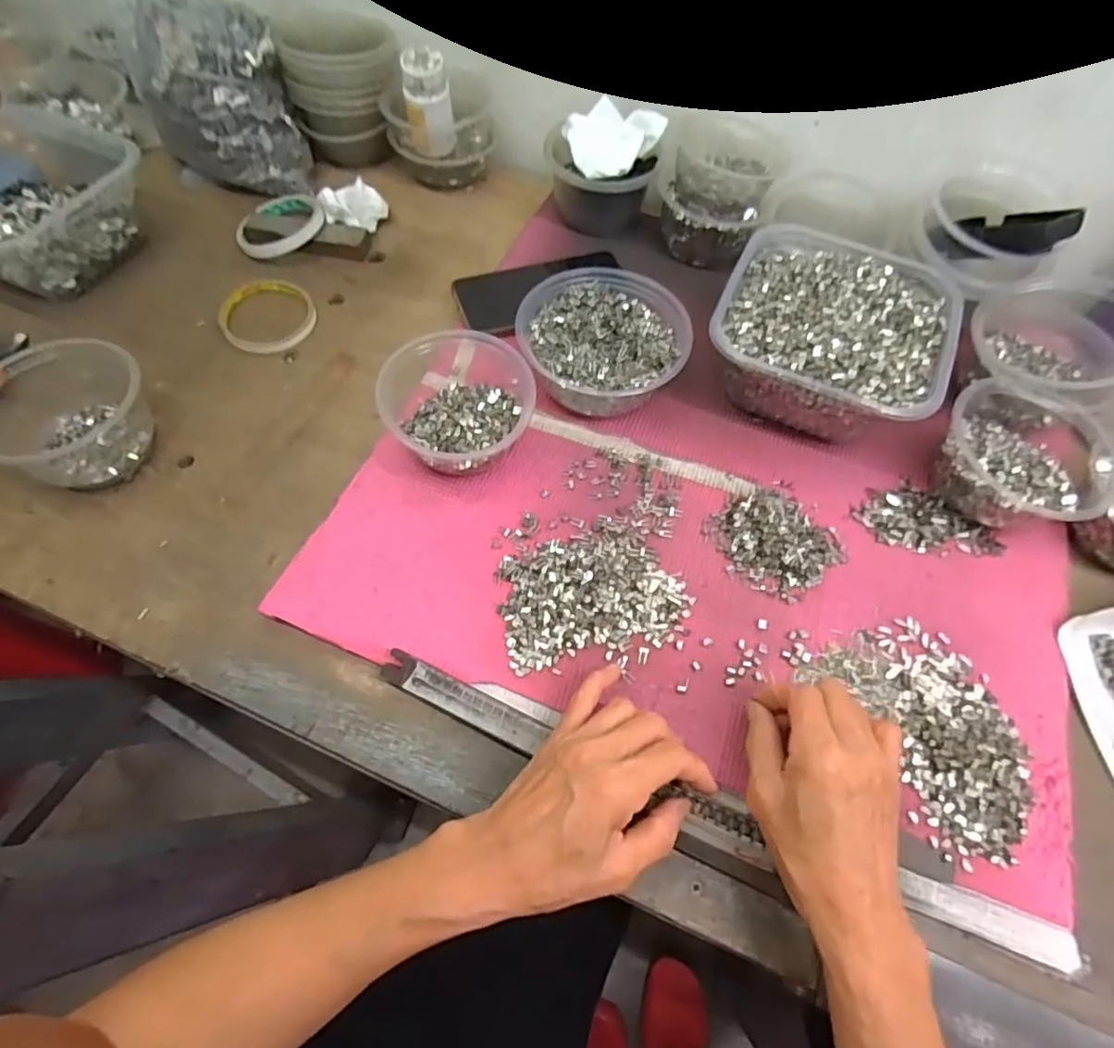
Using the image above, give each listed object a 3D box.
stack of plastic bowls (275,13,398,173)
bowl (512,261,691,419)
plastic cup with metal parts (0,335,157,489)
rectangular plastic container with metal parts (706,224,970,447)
[{"bbox_3d":[-0.220,-0.457,0.626,0.111,0.106,0.094,-7,62,-7],"label":"stack of plastic bowls"},{"bbox_3d":[0.036,-0.147,0.494,0.126,0.057,0.132,1,61,-2],"label":"bowl"},{"bbox_3d":[-0.371,-0.083,0.449,0.111,0.063,0.111,1,63,-1],"label":"plastic cup with metal parts"},{"bbox_3d":[0.220,-0.154,0.488,0.168,0.079,0.173,24,62,10],"label":"rectangular plastic container with metal parts"}]

